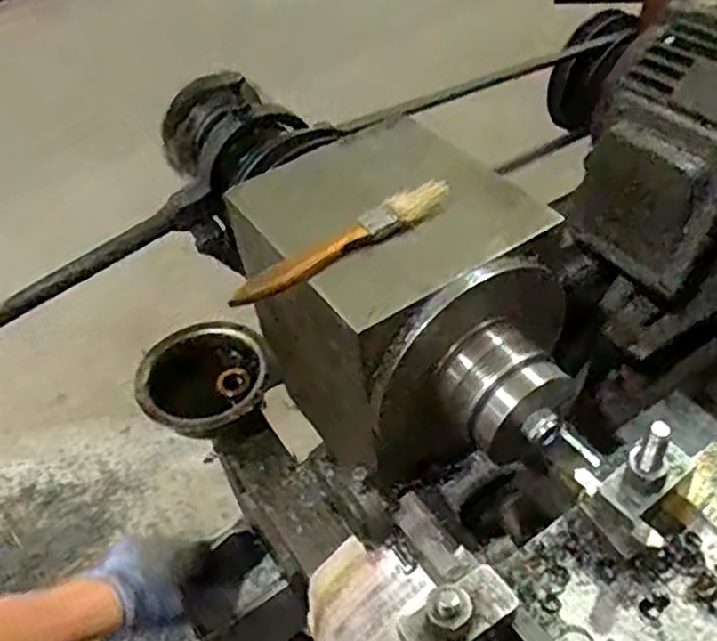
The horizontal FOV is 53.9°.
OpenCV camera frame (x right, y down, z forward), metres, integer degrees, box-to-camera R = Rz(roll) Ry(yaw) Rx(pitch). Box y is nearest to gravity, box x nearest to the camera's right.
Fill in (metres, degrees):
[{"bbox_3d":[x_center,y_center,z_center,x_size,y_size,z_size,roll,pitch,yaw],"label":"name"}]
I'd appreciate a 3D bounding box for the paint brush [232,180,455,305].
[{"bbox_3d":[-0.010,-0.048,0.419,0.146,0.020,0.021,-27,49,-19],"label":"paint brush"}]

